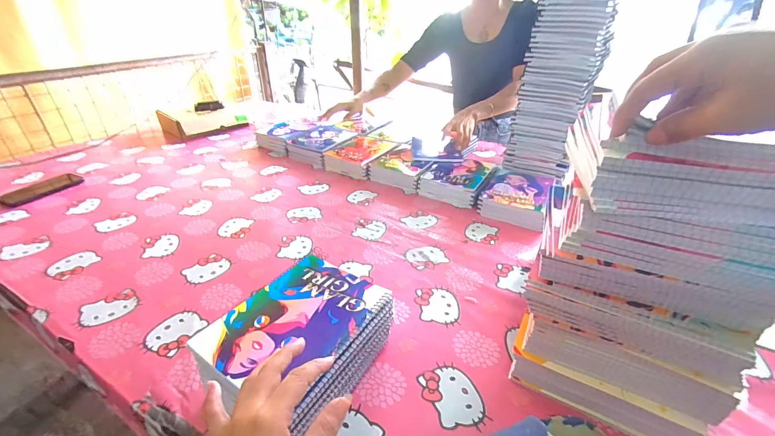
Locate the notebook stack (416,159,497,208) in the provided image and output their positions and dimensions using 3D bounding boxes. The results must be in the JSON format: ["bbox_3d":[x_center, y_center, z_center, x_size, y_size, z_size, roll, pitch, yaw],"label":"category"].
[{"bbox_3d":[0.196,-0.108,0.956,0.166,0.050,0.209,16,35,24],"label":"notebook stack"}]

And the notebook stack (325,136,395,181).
[{"bbox_3d":[-0.079,-0.194,1.084,0.171,0.051,0.205,14,34,21],"label":"notebook stack"}]

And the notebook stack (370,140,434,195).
[{"bbox_3d":[0.060,-0.162,1.031,0.149,0.058,0.242,13,34,20],"label":"notebook stack"}]

